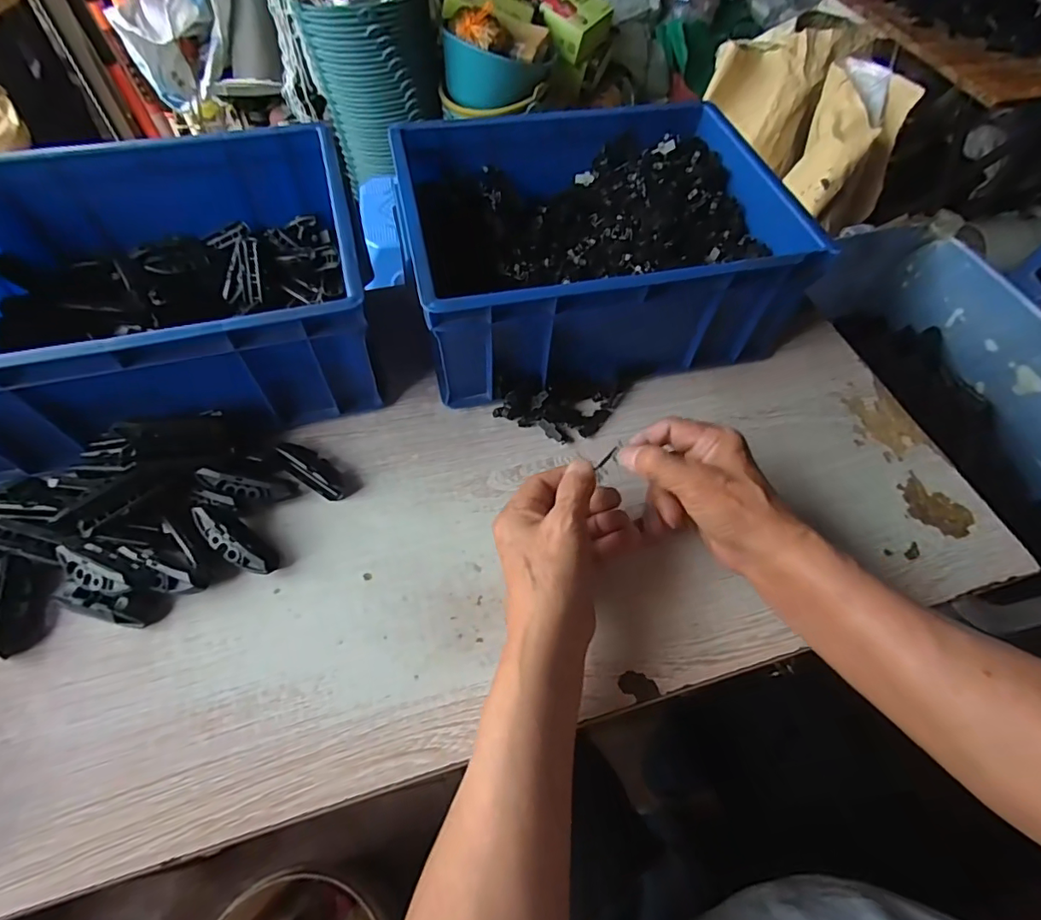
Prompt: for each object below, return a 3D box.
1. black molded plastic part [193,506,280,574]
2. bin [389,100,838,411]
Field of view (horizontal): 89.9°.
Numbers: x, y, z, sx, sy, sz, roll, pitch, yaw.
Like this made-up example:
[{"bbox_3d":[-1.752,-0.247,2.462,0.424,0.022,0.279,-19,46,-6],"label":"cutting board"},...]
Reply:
[{"bbox_3d":[-0.211,0.059,0.387,0.069,0.020,0.027,41,62,-5],"label":"black molded plastic part"},{"bbox_3d":[0.062,-0.214,0.507,0.327,0.115,0.262,-10,59,-9],"label":"bin"}]

